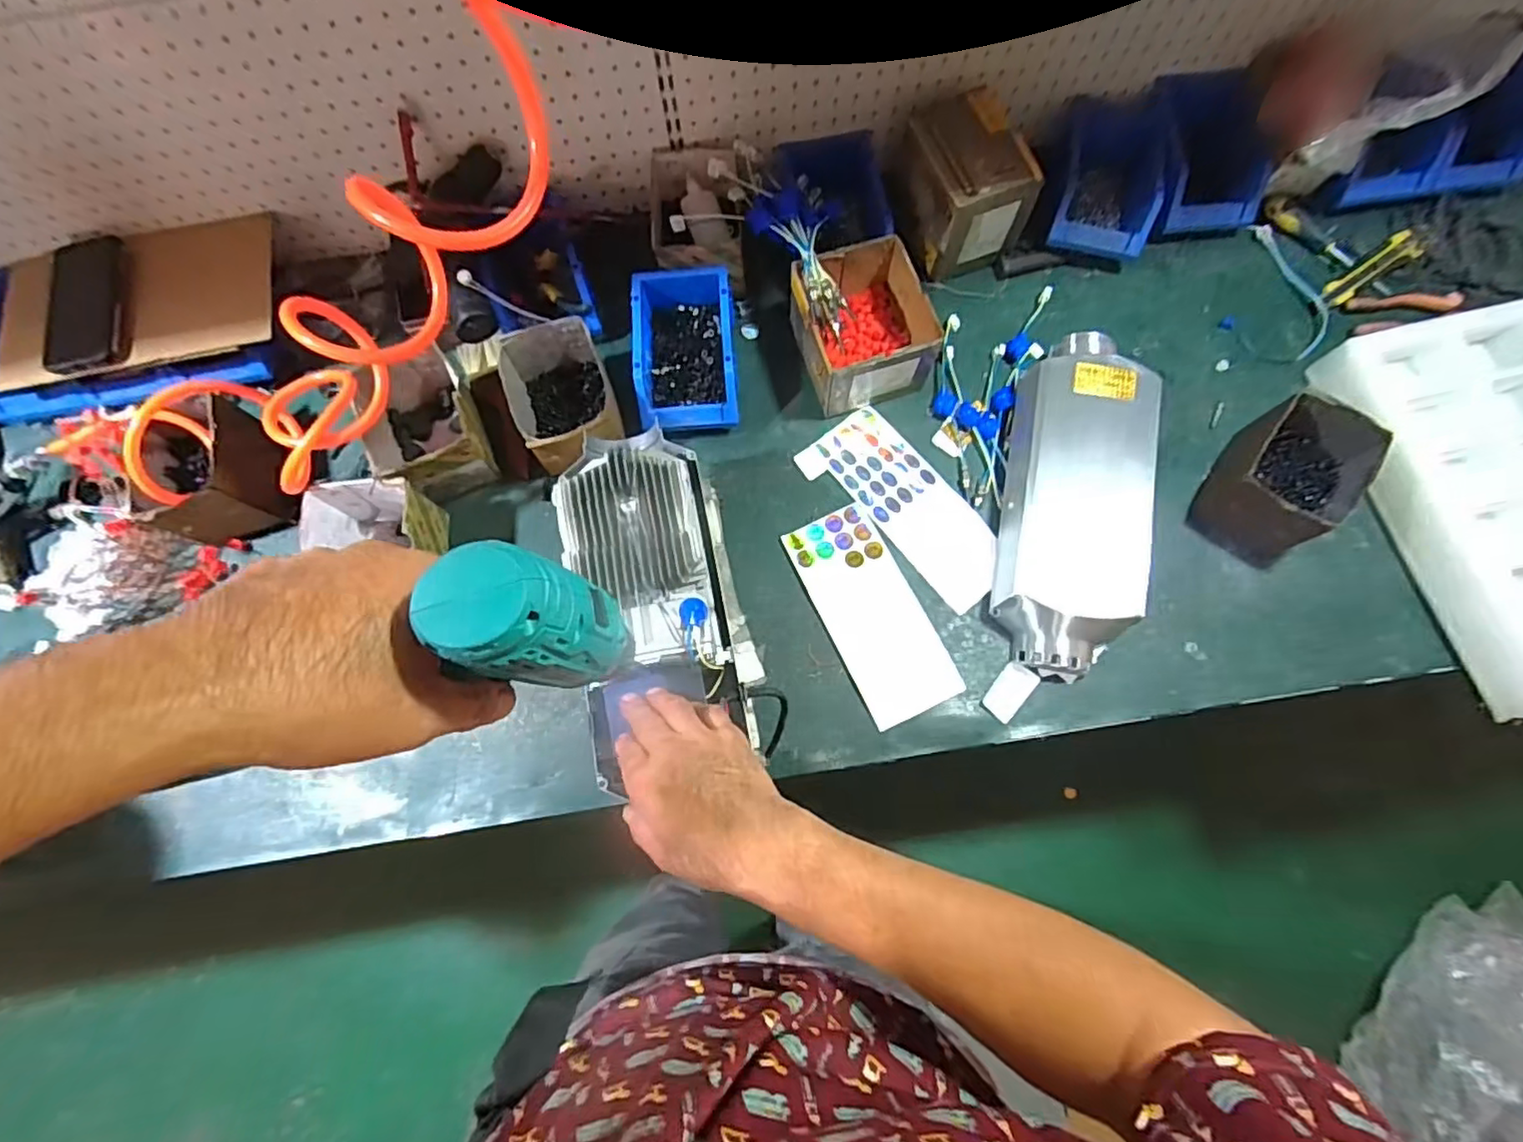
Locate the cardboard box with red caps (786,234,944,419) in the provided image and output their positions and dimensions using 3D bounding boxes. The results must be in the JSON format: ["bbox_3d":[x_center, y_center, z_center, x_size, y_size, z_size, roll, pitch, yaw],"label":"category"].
[{"bbox_3d":[0.118,-0.289,0.761,0.139,0.097,0.160,-17,74,-3],"label":"cardboard box with red caps"}]

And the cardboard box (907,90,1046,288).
[{"bbox_3d":[0.243,-0.469,0.779,0.130,0.128,0.155,-13,74,-2],"label":"cardboard box"}]

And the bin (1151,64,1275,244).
[{"bbox_3d":[0.550,-0.520,0.791,0.131,0.095,0.166,-7,74,0],"label":"bin"}]

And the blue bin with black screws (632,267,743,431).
[{"bbox_3d":[-0.090,-0.259,0.766,0.115,0.072,0.182,-4,74,1],"label":"blue bin with black screws"}]

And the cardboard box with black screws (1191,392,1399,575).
[{"bbox_3d":[0.559,-0.096,0.682,0.118,0.083,0.145,37,79,11],"label":"cardboard box with black screws"}]

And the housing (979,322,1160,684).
[{"bbox_3d":[0.347,-0.087,0.710,0.138,0.101,0.393,10,75,5],"label":"housing"}]

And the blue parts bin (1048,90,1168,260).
[{"bbox_3d":[0.427,-0.495,0.802,0.134,0.089,0.193,9,75,4],"label":"blue parts bin"}]

